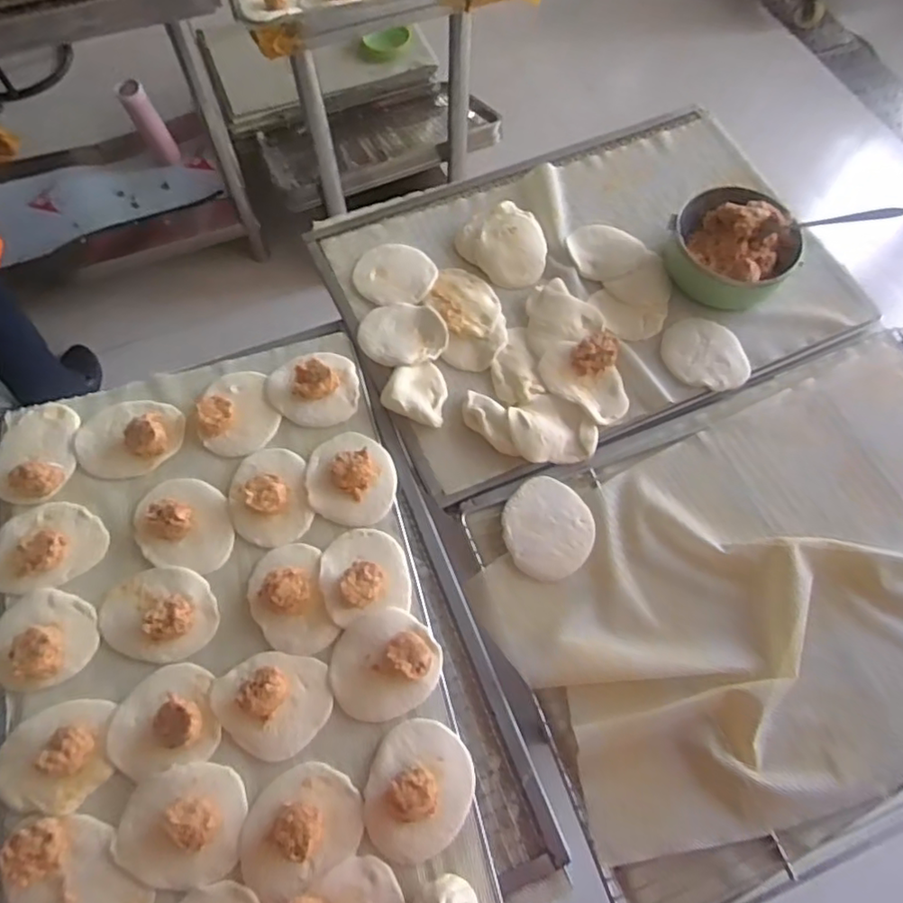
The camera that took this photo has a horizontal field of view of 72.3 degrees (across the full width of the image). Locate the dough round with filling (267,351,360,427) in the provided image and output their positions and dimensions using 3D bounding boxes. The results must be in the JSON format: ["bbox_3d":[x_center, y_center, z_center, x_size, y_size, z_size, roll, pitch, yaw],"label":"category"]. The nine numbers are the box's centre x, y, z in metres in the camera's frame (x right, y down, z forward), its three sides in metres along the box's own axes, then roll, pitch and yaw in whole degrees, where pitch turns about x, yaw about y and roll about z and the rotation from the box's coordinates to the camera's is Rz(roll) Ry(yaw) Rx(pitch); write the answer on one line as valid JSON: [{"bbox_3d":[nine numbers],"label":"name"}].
[{"bbox_3d":[-0.153,-0.073,0.675,0.098,0.028,0.084,4,66,0],"label":"dough round with filling"}]

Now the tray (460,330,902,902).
[{"bbox_3d":[0.352,0.129,0.594,0.601,0.033,0.388,-22,68,-11],"label":"tray"}]

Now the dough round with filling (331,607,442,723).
[{"bbox_3d":[-0.060,0.189,0.557,0.098,0.029,0.091,1,66,-1],"label":"dough round with filling"}]

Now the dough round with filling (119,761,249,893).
[{"bbox_3d":[-0.222,0.303,0.499,0.098,0.032,0.087,2,66,-1],"label":"dough round with filling"}]

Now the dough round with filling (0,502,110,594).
[{"bbox_3d":[-0.399,0.088,0.601,0.102,0.031,0.086,-32,71,-15],"label":"dough round with filling"}]

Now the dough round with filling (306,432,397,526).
[{"bbox_3d":[-0.103,0.022,0.634,0.086,0.032,0.099,-5,66,-4],"label":"dough round with filling"}]

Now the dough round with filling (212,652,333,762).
[{"bbox_3d":[-0.161,0.219,0.539,0.101,0.031,0.086,10,66,3],"label":"dough round with filling"}]

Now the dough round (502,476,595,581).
[{"bbox_3d":[0.098,0.075,0.622,0.086,0.011,0.102,-15,67,-8],"label":"dough round"}]

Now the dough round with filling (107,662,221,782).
[{"bbox_3d":[-0.253,0.230,0.532,0.088,0.033,0.083,1,66,-1],"label":"dough round with filling"}]

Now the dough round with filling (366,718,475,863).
[{"bbox_3d":[-0.027,0.281,0.511,0.088,0.033,0.107,18,67,6],"label":"dough round with filling"}]

